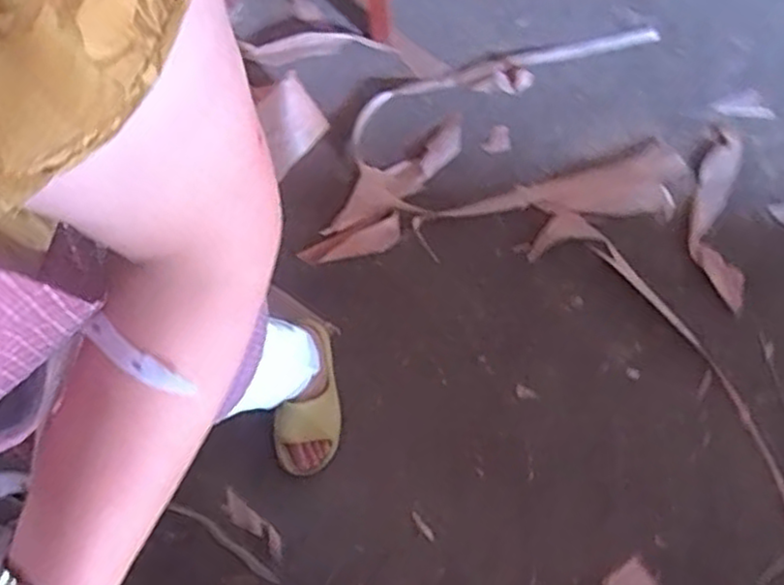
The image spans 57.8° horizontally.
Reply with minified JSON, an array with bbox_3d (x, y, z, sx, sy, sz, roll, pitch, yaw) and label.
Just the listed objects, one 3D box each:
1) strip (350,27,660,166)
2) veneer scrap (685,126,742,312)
[{"bbox_3d":[0.204,-0.390,1.311,0.600,0.024,0.104,-19,77,-4],"label":"strip"},{"bbox_3d":[0.558,-0.133,1.225,0.092,0.030,0.315,2,79,4],"label":"veneer scrap"}]

